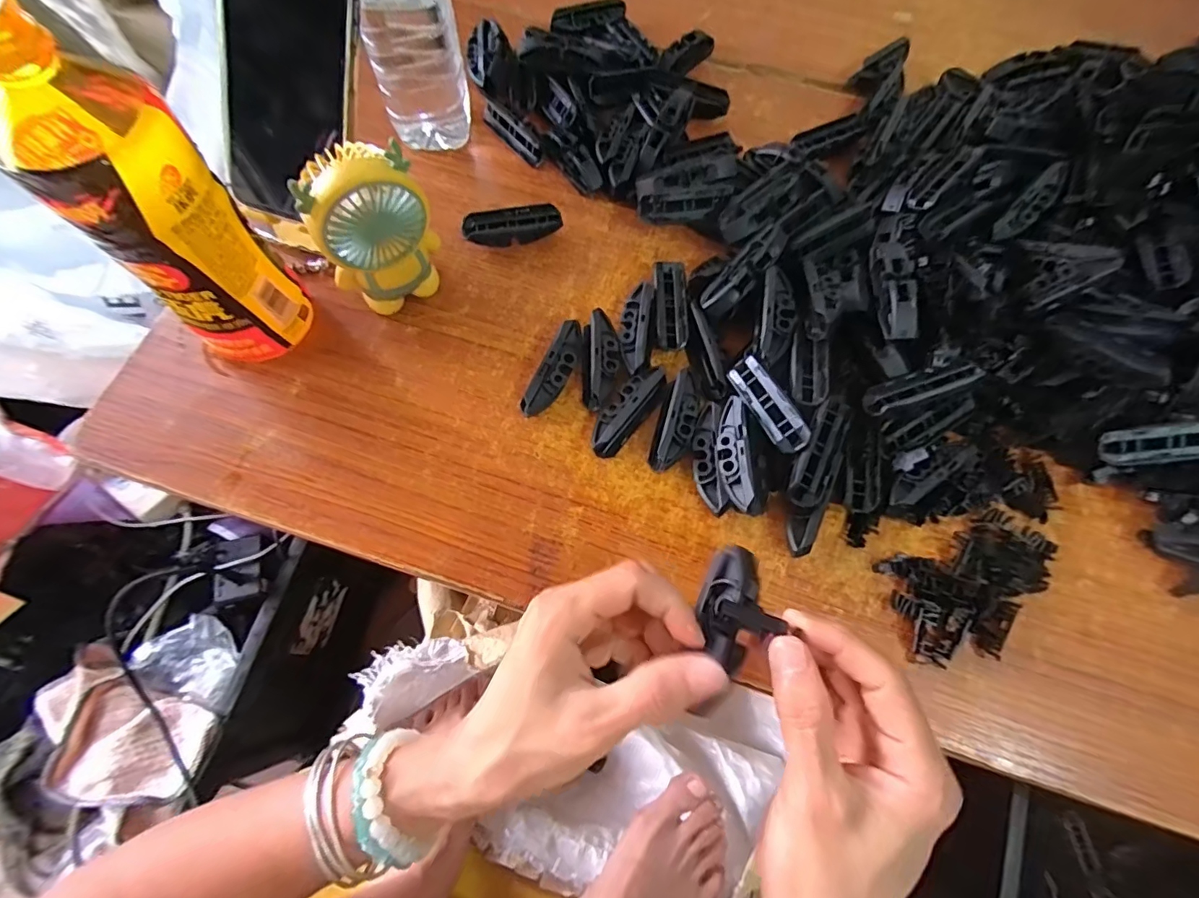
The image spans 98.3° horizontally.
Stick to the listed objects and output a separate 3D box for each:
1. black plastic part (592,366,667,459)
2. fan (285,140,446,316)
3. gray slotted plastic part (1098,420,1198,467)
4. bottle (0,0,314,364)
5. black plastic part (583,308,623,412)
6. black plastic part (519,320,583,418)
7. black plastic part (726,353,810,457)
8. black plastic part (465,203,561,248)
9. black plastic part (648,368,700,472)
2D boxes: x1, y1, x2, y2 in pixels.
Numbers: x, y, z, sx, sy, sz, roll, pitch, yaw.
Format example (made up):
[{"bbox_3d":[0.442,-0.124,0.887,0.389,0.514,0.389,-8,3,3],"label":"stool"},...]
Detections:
[{"bbox_3d":[0.017,-0.026,0.336,0.021,0.022,0.069,33,72,11],"label":"black plastic part"},{"bbox_3d":[-0.140,-0.132,0.326,0.069,0.109,0.038,-37,74,-14],"label":"fan"},{"bbox_3d":[0.335,-0.004,0.302,0.070,0.004,0.023,-7,89,12],"label":"gray slotted plastic part"},{"bbox_3d":[-0.233,-0.124,0.277,0.076,0.187,0.068,39,73,13],"label":"bottle"},{"bbox_3d":[0.002,-0.061,0.347,0.025,0.026,0.066,-1,69,-1],"label":"black plastic part"},{"bbox_3d":[-0.028,-0.053,0.343,0.018,0.024,0.072,25,71,8],"label":"black plastic part"},{"bbox_3d":[0.104,-0.028,0.317,0.022,0.010,0.069,-41,53,24],"label":"black plastic part"},{"bbox_3d":[-0.065,-0.167,0.390,0.071,0.017,0.022,-12,70,-5],"label":"black plastic part"},{"bbox_3d":[0.050,-0.017,0.333,0.023,0.023,0.061,17,70,5],"label":"black plastic part"}]

